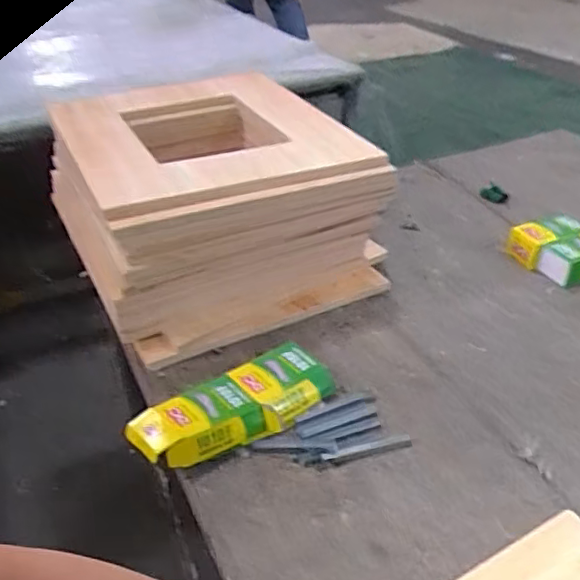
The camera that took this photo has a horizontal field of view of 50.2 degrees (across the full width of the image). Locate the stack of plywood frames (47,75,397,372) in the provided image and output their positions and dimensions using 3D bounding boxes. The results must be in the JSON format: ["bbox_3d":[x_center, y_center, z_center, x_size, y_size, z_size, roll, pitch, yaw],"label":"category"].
[{"bbox_3d":[-0.132,-0.145,1.009,0.421,0.248,0.439,-17,38,-22],"label":"stack of plywood frames"}]

